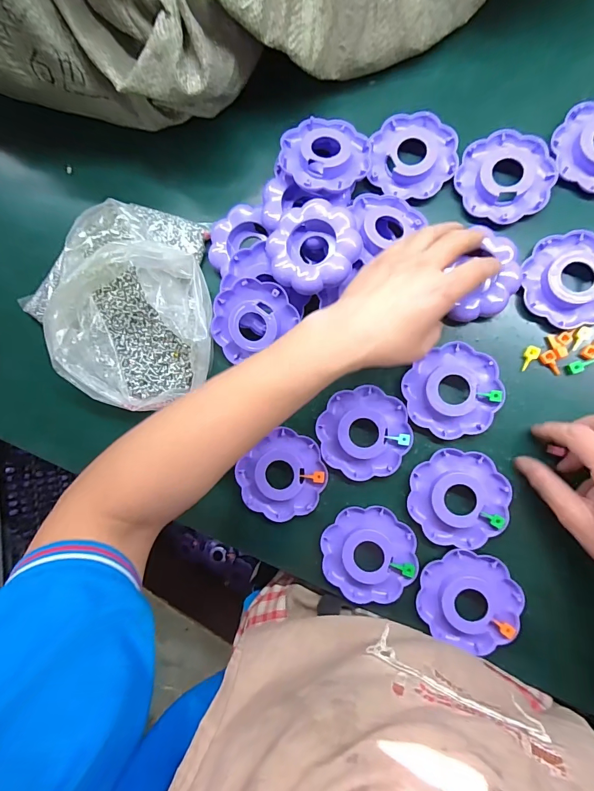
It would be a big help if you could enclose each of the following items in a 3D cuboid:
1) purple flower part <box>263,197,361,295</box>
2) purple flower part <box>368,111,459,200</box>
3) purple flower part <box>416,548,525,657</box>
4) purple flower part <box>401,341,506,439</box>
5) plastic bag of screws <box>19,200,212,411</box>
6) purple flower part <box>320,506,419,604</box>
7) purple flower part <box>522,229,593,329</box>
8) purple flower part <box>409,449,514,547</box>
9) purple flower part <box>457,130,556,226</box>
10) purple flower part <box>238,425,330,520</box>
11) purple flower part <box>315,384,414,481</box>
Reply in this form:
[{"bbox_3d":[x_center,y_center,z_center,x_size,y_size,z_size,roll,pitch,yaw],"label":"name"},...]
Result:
[{"bbox_3d":[0.014,-0.134,0.346,0.081,0.019,0.078,-1,86,8],"label":"purple flower part"},{"bbox_3d":[0.113,-0.232,0.373,0.080,0.017,0.085,2,86,8],"label":"purple flower part"},{"bbox_3d":[0.152,0.182,0.337,0.083,0.012,0.082,-1,86,8],"label":"purple flower part"},{"bbox_3d":[0.143,-0.004,0.350,0.084,0.016,0.083,-1,86,8],"label":"purple flower part"},{"bbox_3d":[-0.182,-0.089,0.376,0.190,0.066,0.217,-9,85,7],"label":"plastic bag of screws"},{"bbox_3d":[0.066,0.146,0.350,0.083,0.012,0.082,-1,86,8],"label":"purple flower part"},{"bbox_3d":[0.249,-0.104,0.340,0.083,0.017,0.083,-1,86,8],"label":"purple flower part"},{"bbox_3d":[0.145,0.093,0.342,0.083,0.011,0.082,-38,82,4],"label":"purple flower part"},{"bbox_3d":[0.195,-0.206,0.358,0.085,0.017,0.083,-1,86,8],"label":"purple flower part"},{"bbox_3d":[-0.013,0.078,0.366,0.078,0.012,0.083,31,91,9],"label":"purple flower part"},{"bbox_3d":[0.063,0.035,0.358,0.082,0.009,0.084,-1,86,8],"label":"purple flower part"}]

